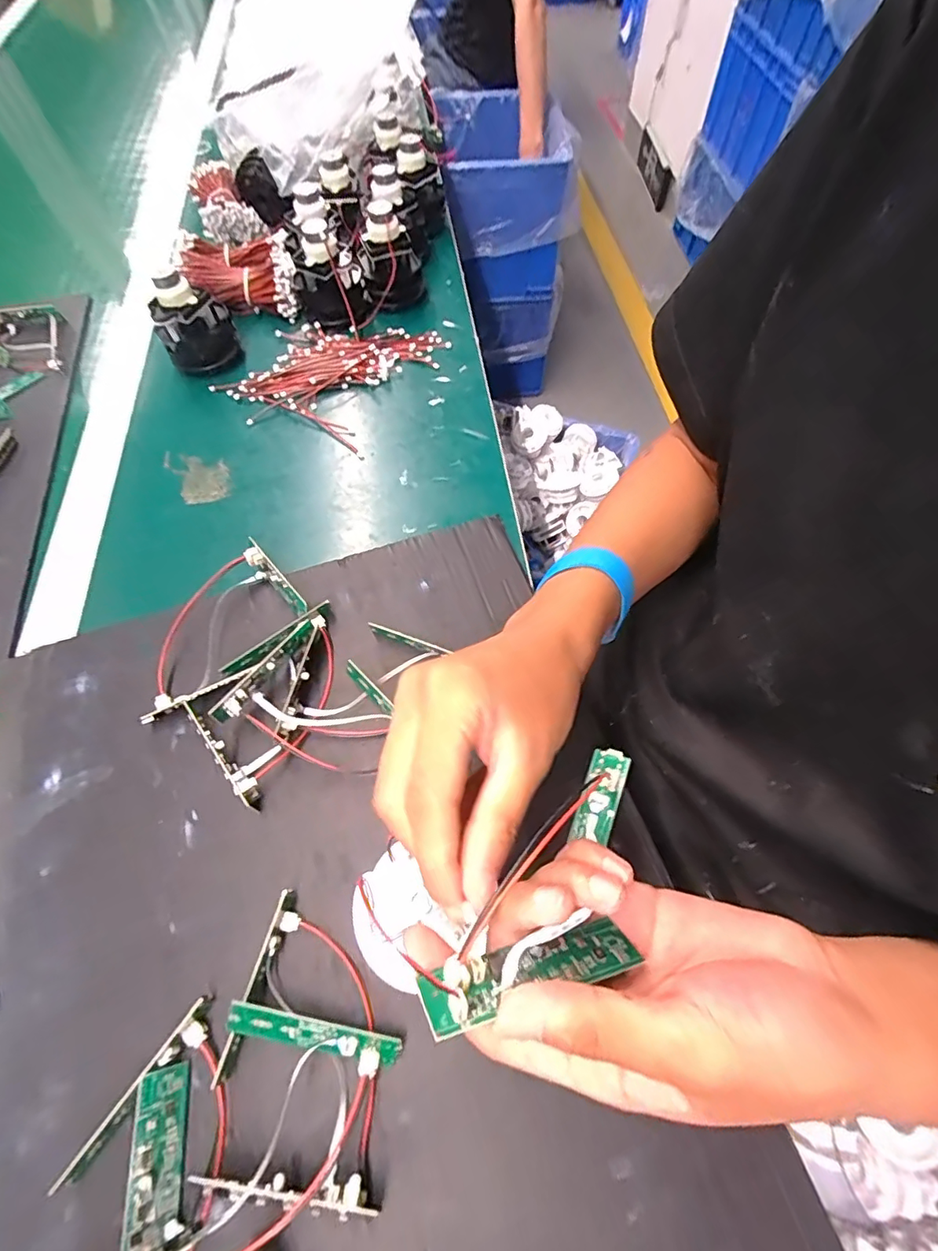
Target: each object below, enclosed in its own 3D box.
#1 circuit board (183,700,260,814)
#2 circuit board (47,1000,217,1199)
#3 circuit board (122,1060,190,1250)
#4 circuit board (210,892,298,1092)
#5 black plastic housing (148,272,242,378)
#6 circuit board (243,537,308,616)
[{"bbox_3d":[-0.154,0.079,0.319,0.082,0.018,0.012,41,69,20],"label":"circuit board"},{"bbox_3d":[-0.158,0.222,0.242,0.013,0.015,0.088,36,68,18],"label":"circuit board"},{"bbox_3d":[-0.138,0.245,0.226,0.022,0.007,0.078,13,46,-38],"label":"circuit board"},{"bbox_3d":[-0.105,0.183,0.263,0.014,0.017,0.082,10,62,6],"label":"circuit board"},{"bbox_3d":[-0.271,-0.300,0.502,0.068,0.080,0.062,-27,65,-13],"label":"black plastic housing"},{"bbox_3d":[-0.141,-0.031,0.376,0.013,0.024,0.077,-37,67,-18],"label":"circuit board"}]

